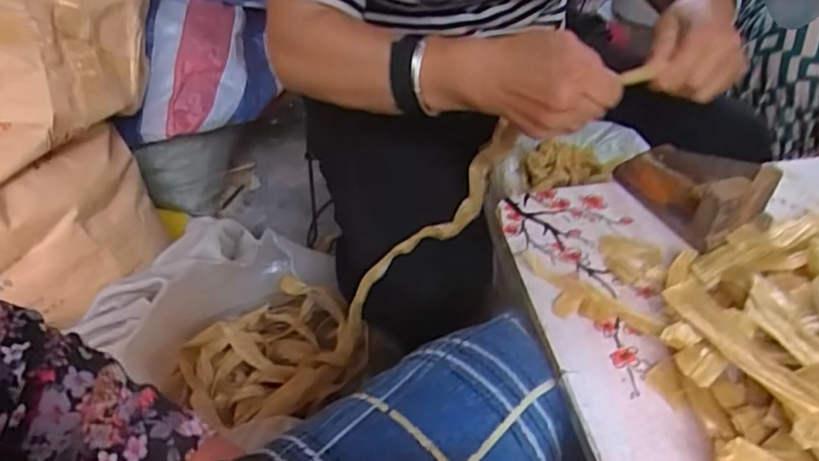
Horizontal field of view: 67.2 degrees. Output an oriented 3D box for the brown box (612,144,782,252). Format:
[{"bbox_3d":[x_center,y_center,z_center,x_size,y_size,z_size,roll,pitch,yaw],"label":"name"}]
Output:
[{"bbox_3d":[0.228,-0.042,0.493,0.061,0.056,0.110,-15,45,-17],"label":"brown box"}]

